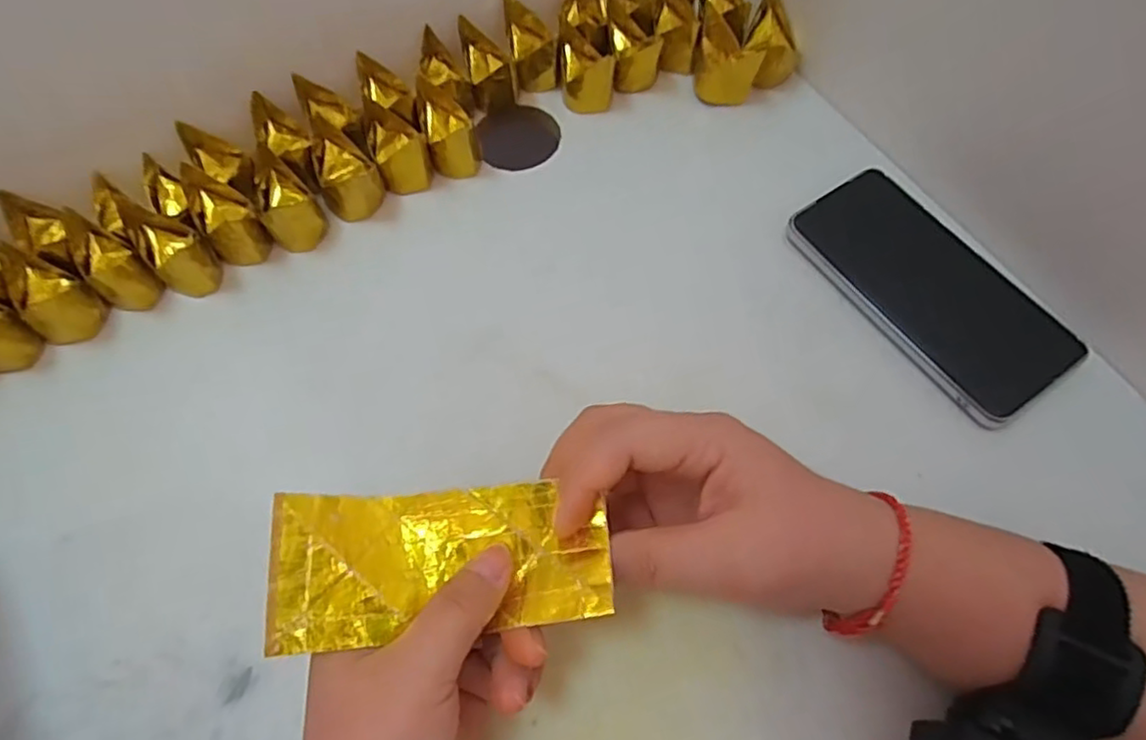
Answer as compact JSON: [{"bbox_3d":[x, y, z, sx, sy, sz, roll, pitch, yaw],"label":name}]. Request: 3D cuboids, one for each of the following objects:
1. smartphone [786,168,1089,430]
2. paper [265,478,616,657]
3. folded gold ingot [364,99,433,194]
[{"bbox_3d":[0.205,-0.049,0.373,0.078,0.011,0.160,-33,69,-15],"label":"smartphone"},{"bbox_3d":[-0.049,0.074,0.252,0.124,0.022,0.055,-1,67,-9],"label":"paper"},{"bbox_3d":[-0.111,-0.142,0.418,0.032,0.033,0.050,-15,65,-7],"label":"folded gold ingot"}]

